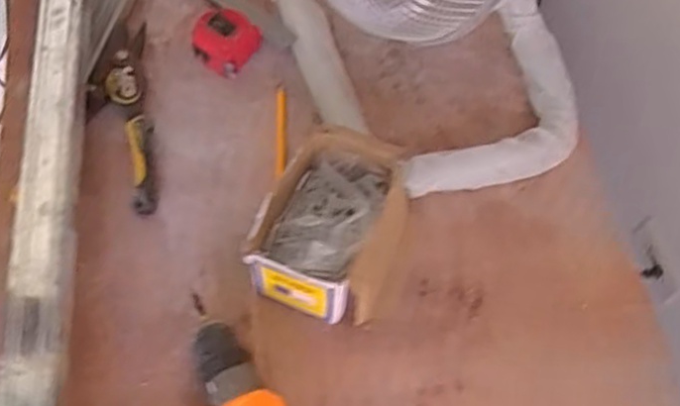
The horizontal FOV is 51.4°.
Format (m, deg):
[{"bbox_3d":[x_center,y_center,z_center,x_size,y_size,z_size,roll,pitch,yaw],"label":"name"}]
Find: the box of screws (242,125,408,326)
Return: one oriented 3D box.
[{"bbox_3d":[-0.009,0.018,0.632,0.123,0.093,0.154,14,62,8],"label":"box of screws"}]

